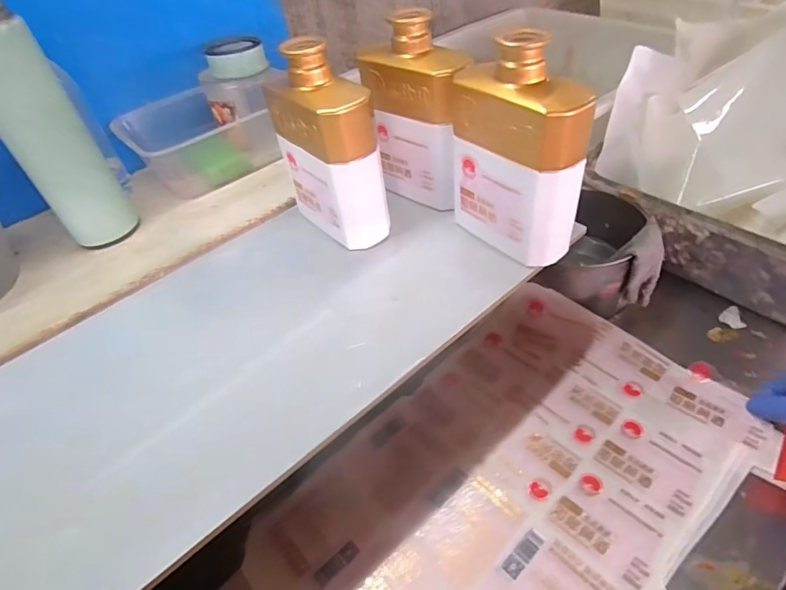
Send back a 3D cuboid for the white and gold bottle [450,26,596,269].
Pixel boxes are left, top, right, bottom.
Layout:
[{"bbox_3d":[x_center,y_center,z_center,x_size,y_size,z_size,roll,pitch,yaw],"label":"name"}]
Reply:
[{"bbox_3d":[0.093,-0.109,0.366,0.041,0.153,0.114,-35,53,-25],"label":"white and gold bottle"}]

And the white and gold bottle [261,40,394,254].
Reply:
[{"bbox_3d":[-0.058,-0.127,0.410,0.047,0.156,0.108,-36,54,-26],"label":"white and gold bottle"}]

